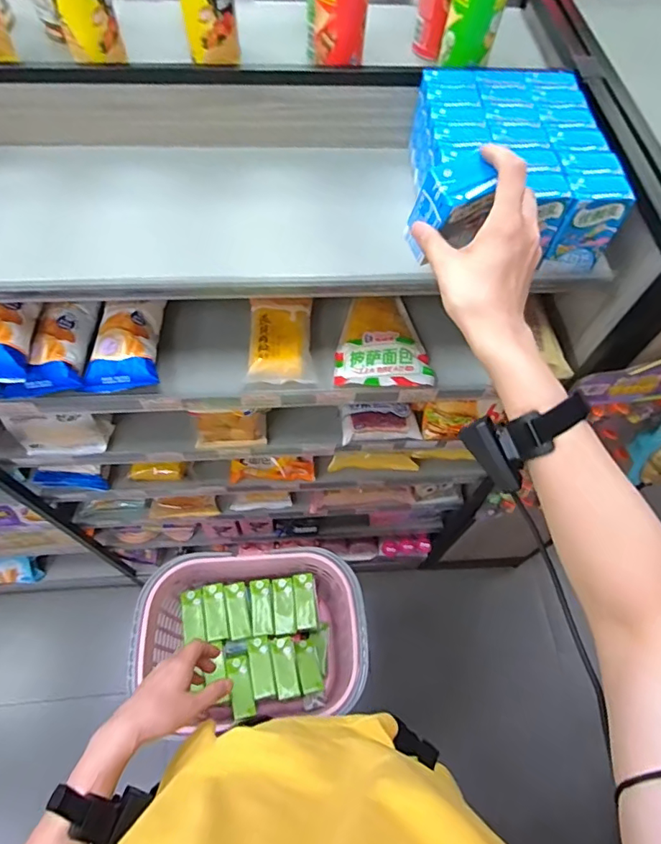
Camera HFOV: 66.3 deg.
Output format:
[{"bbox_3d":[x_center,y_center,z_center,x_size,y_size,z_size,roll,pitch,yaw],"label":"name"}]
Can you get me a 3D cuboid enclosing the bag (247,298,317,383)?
[{"bbox_3d":[-0.071,-0.123,0.728,0.089,0.035,0.138,0,62,-3],"label":"bag"}]

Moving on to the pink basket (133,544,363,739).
[{"bbox_3d":[-0.154,0.425,1.033,0.410,0.228,0.287,-2,62,-4],"label":"pink basket"}]

